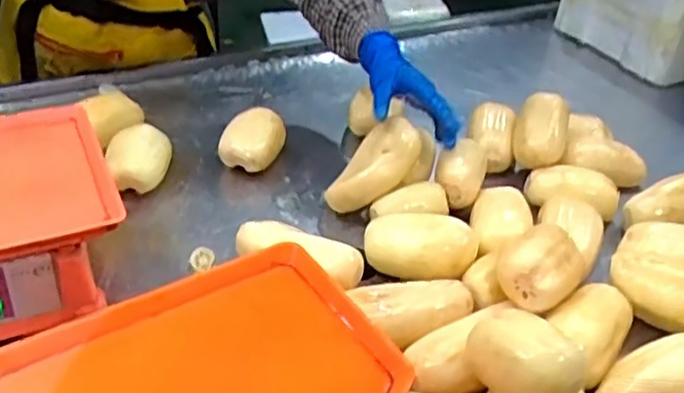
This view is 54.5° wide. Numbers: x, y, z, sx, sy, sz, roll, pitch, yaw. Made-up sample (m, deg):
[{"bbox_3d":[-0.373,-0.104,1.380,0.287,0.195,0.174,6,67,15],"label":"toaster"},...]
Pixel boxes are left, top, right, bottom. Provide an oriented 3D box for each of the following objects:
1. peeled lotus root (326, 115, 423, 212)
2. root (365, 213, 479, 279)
[{"bbox_3d":[0.038,-0.035,0.832,0.056,0.144,0.042,33,18,-38],"label":"peeled lotus root"},{"bbox_3d":[0.091,0.049,0.755,0.127,0.055,0.070,7,37,4],"label":"root"}]

